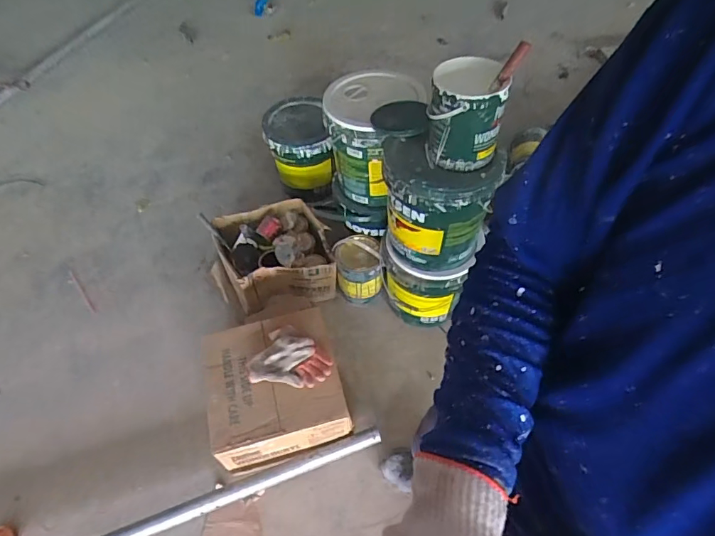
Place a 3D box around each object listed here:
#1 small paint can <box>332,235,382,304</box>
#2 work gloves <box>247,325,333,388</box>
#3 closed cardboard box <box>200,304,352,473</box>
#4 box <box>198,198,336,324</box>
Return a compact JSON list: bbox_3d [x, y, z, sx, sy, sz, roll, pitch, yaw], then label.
[{"bbox_3d":[-0.002,0.001,1.637,0.154,0.248,0.152,-7,54,-4],"label":"small paint can"},{"bbox_3d":[-0.184,0.241,1.310,0.221,0.042,0.176,4,54,5],"label":"work gloves"},{"bbox_3d":[-0.244,0.344,1.360,0.367,0.173,0.363,-15,54,-8],"label":"closed cardboard box"},{"bbox_3d":[-0.318,-0.043,1.674,0.412,0.237,0.359,-18,55,-11],"label":"box"}]

